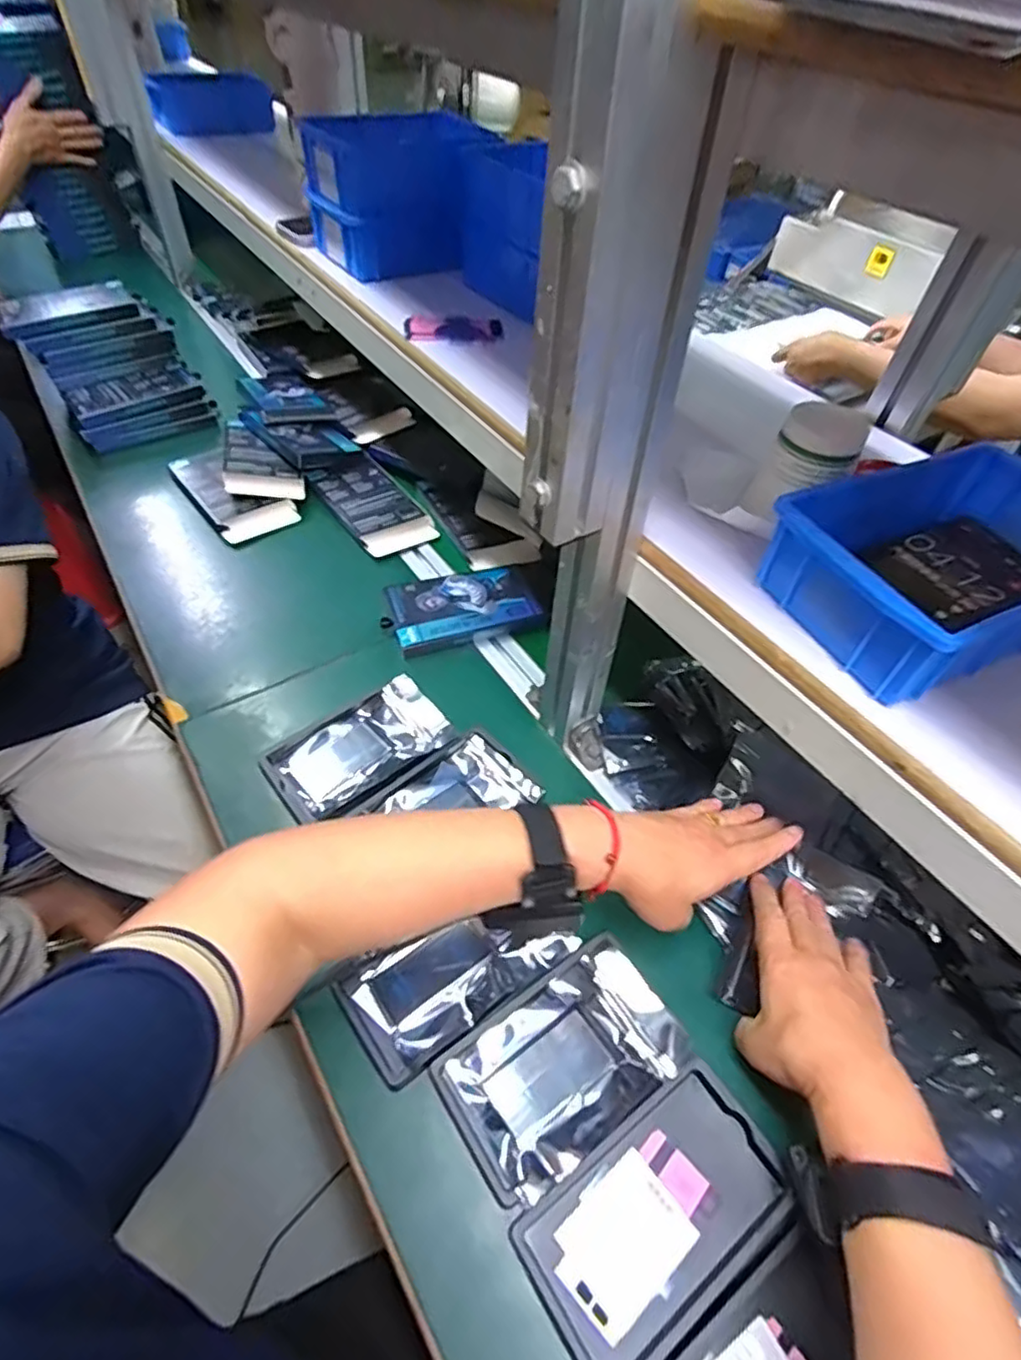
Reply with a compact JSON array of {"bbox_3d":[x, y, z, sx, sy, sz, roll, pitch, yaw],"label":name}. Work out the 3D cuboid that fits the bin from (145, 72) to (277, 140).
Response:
[{"bbox_3d":[-0.491,-0.958,1.069,0.191,0.075,0.074,-7,50,-12],"label":"bin"}]

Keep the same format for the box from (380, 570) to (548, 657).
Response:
[{"bbox_3d":[-0.051,-0.084,0.708,0.159,0.024,0.093,-16,55,-9],"label":"box"}]

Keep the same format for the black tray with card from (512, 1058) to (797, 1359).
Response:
[{"bbox_3d":[0.090,0.326,0.392,0.157,0.018,0.092,-31,58,-19],"label":"black tray with card"}]

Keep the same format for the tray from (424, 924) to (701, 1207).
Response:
[{"bbox_3d":[0.038,0.260,0.439,0.157,0.012,0.098,-31,58,-19],"label":"tray"}]

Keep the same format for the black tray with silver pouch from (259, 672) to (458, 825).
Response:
[{"bbox_3d":[-0.137,0.064,0.593,0.160,0.013,0.094,-35,60,-21],"label":"black tray with silver pouch"}]

